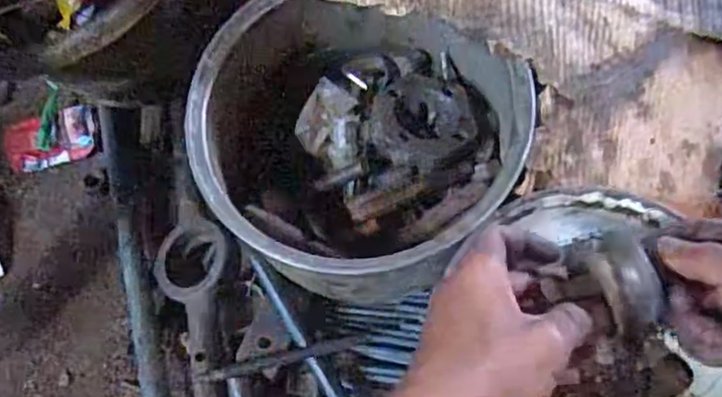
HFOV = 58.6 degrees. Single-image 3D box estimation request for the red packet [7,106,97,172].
[{"bbox_3d":[-0.303,-0.059,0.635,0.086,0.008,0.053,-15,83,-6],"label":"red packet"}]

